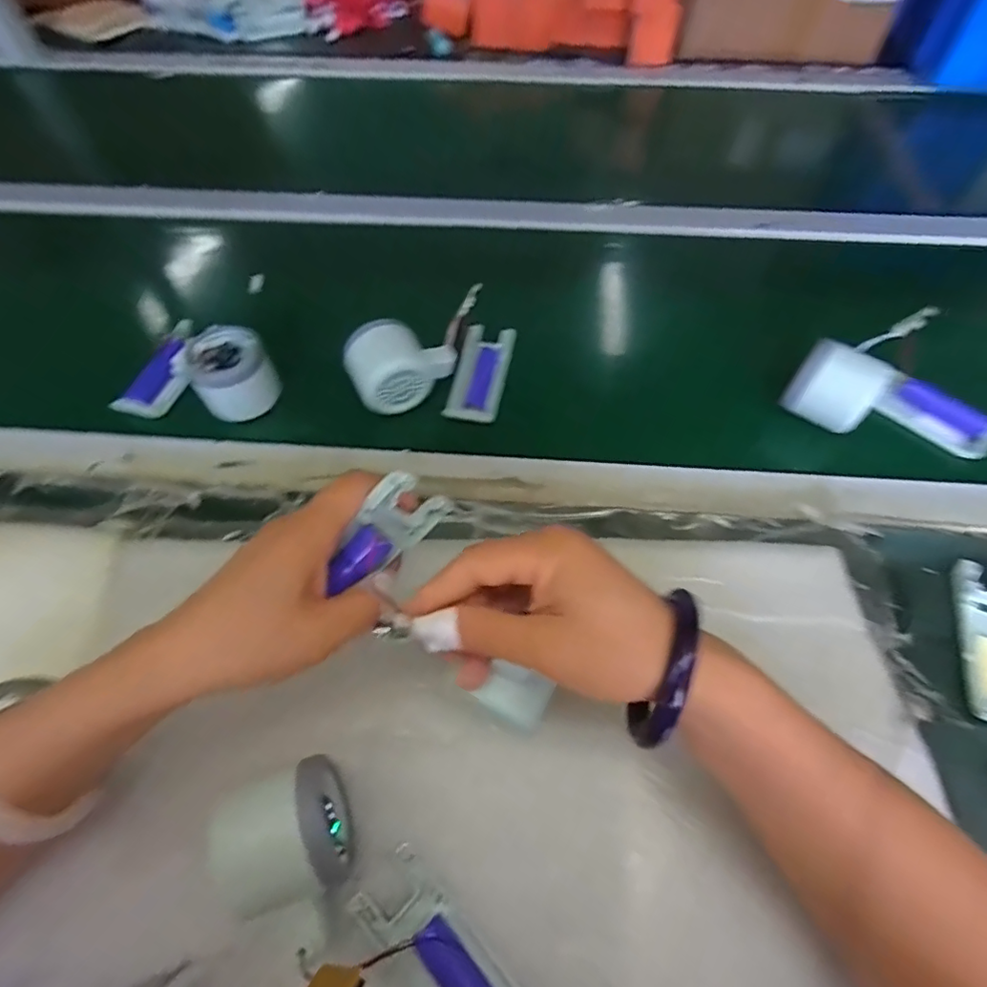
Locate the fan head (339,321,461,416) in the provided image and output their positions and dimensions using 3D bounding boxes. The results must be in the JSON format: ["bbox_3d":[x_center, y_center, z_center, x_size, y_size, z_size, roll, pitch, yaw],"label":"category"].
[{"bbox_3d":[-0.074,-0.107,0.434,0.084,0.049,0.052,-19,60,-9],"label":"fan head"}]

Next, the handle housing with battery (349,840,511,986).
[{"bbox_3d":[-0.023,0.228,0.258,0.104,0.022,0.039,40,68,22],"label":"handle housing with battery"}]

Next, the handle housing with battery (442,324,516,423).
[{"bbox_3d":[-0.011,-0.101,0.462,0.041,0.021,0.106,9,60,8],"label":"handle housing with battery"}]

